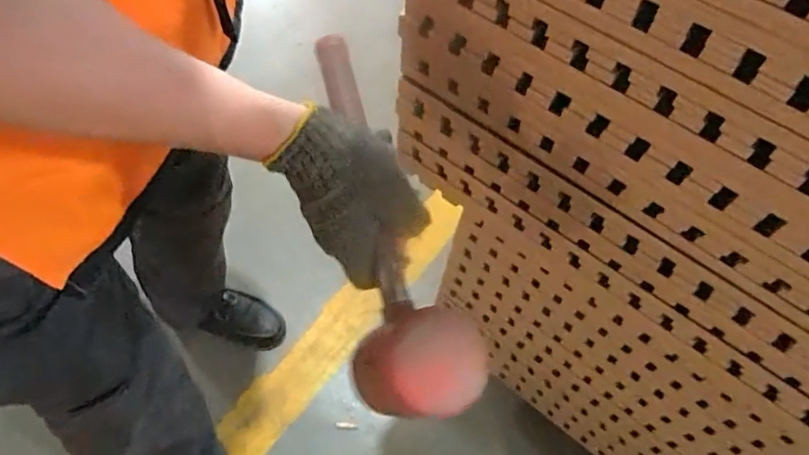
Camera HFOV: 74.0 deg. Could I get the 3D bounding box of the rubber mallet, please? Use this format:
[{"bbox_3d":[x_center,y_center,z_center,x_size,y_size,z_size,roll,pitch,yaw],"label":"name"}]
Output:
[{"bbox_3d":[-0.021,-0.001,0.384,0.069,0.084,0.271,-12,67,-12],"label":"rubber mallet"}]

